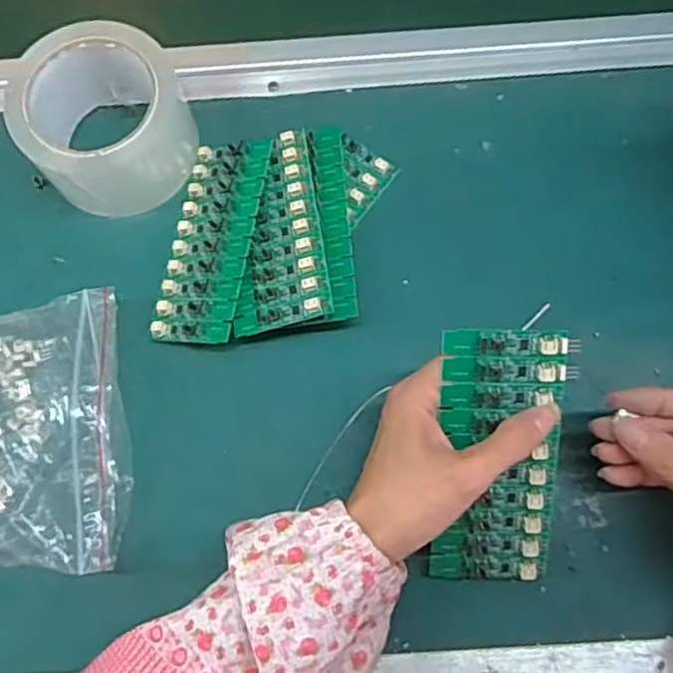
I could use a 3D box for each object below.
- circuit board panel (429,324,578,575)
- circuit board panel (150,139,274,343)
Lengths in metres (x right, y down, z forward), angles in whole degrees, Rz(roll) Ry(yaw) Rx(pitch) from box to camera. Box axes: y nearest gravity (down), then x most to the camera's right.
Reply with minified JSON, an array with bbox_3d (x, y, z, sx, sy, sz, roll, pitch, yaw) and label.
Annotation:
[{"bbox_3d":[0.086,0.065,0.349,0.067,0.009,0.138,-3,104,0],"label":"circuit board panel"},{"bbox_3d":[-0.080,-0.063,0.425,0.056,0.004,0.136,4,73,20],"label":"circuit board panel"}]

